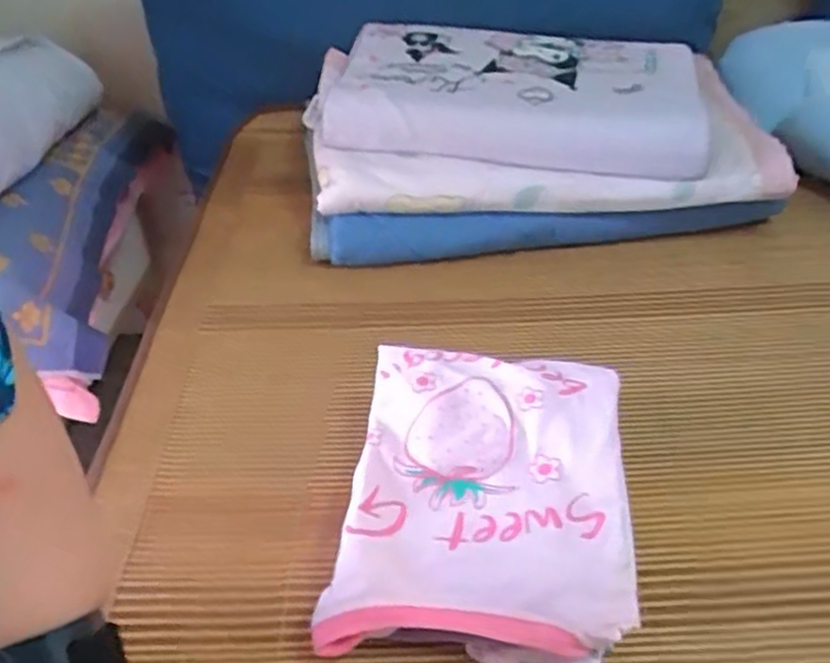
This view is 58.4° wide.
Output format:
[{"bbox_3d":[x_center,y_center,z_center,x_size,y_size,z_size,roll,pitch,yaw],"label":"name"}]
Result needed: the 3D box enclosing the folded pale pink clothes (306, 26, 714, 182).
[{"bbox_3d":[0.104,-0.275,0.870,0.431,0.090,0.236,4,39,8],"label":"folded pale pink clothes"}]

